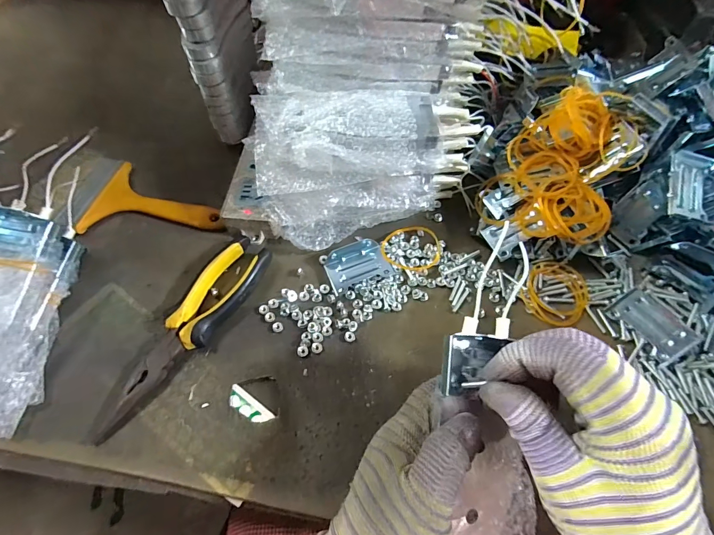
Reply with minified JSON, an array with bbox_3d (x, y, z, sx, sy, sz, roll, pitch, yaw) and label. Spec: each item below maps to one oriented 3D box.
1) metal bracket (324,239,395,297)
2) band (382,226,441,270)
[{"bbox_3d":[0.000,-0.005,0.343,0.057,0.014,0.043,-19,63,-10],"label":"metal bracket"},{"bbox_3d":[0.052,-0.019,0.354,0.055,0.008,0.048,-18,63,-9],"label":"band"}]

